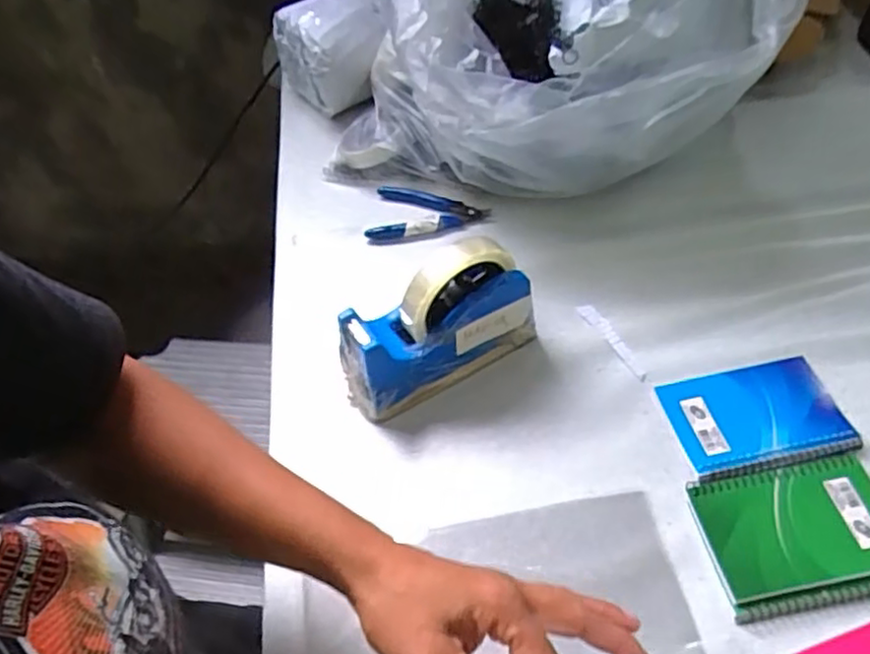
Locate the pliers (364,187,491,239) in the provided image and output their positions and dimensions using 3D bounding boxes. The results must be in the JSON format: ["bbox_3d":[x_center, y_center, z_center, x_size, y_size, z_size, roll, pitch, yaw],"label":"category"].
[{"bbox_3d":[-0.010,-0.110,0.680,0.120,0.016,0.069,12,54,13],"label":"pliers"}]

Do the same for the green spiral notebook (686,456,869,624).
[{"bbox_3d":[0.256,0.143,0.467,0.132,0.010,0.093,-9,52,-2],"label":"green spiral notebook"}]

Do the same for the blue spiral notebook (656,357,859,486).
[{"bbox_3d":[0.252,0.070,0.526,0.126,0.008,0.087,-10,52,-3],"label":"blue spiral notebook"}]

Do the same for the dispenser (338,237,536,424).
[{"bbox_3d":[0.005,-0.001,0.534,0.161,0.114,0.055,-22,54,-12],"label":"dispenser"}]

